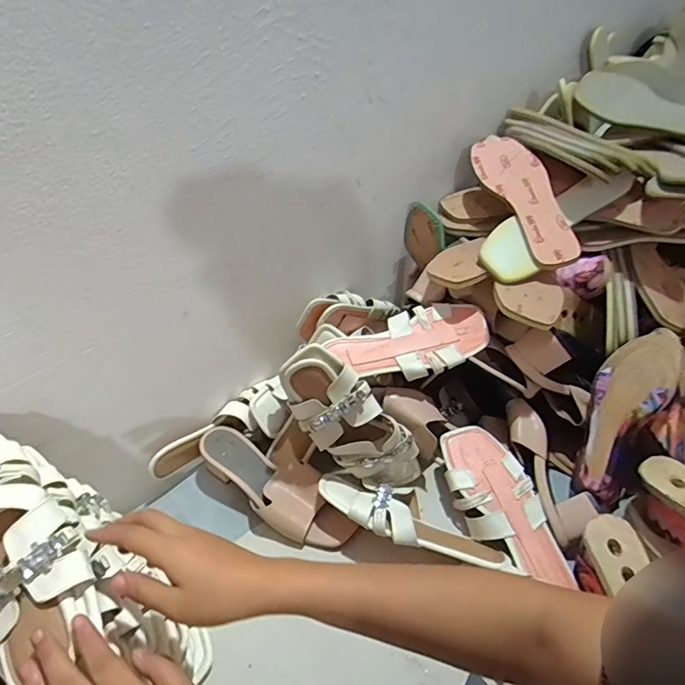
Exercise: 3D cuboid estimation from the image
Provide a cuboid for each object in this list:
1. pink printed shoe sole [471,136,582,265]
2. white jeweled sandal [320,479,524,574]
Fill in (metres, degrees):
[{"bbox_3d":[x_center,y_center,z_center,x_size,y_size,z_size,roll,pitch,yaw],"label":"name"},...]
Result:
[{"bbox_3d":[0.255,-0.209,0.664,0.076,0.014,0.242,-24,62,5],"label":"pink printed shoe sole"},{"bbox_3d":[0.086,0.221,0.593,0.243,0.056,0.089,19,47,22],"label":"white jeweled sandal"}]

